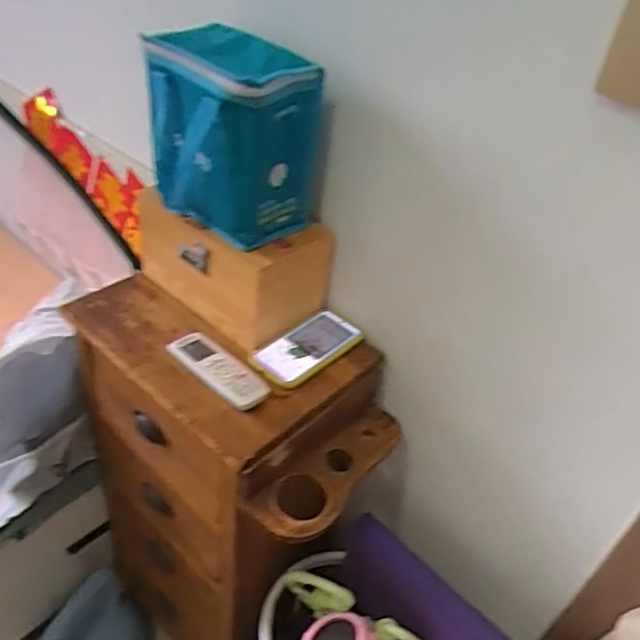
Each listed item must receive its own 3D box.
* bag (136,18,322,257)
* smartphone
[{"bbox_3d":[-0.126,-0.251,0.800,0.160,0.220,0.215,-26,50,-35],"label":"bag"},{"bbox_3d":[-0.013,0.039,0.866,0.080,0.018,0.173,34,46,29],"label":"smartphone"}]

